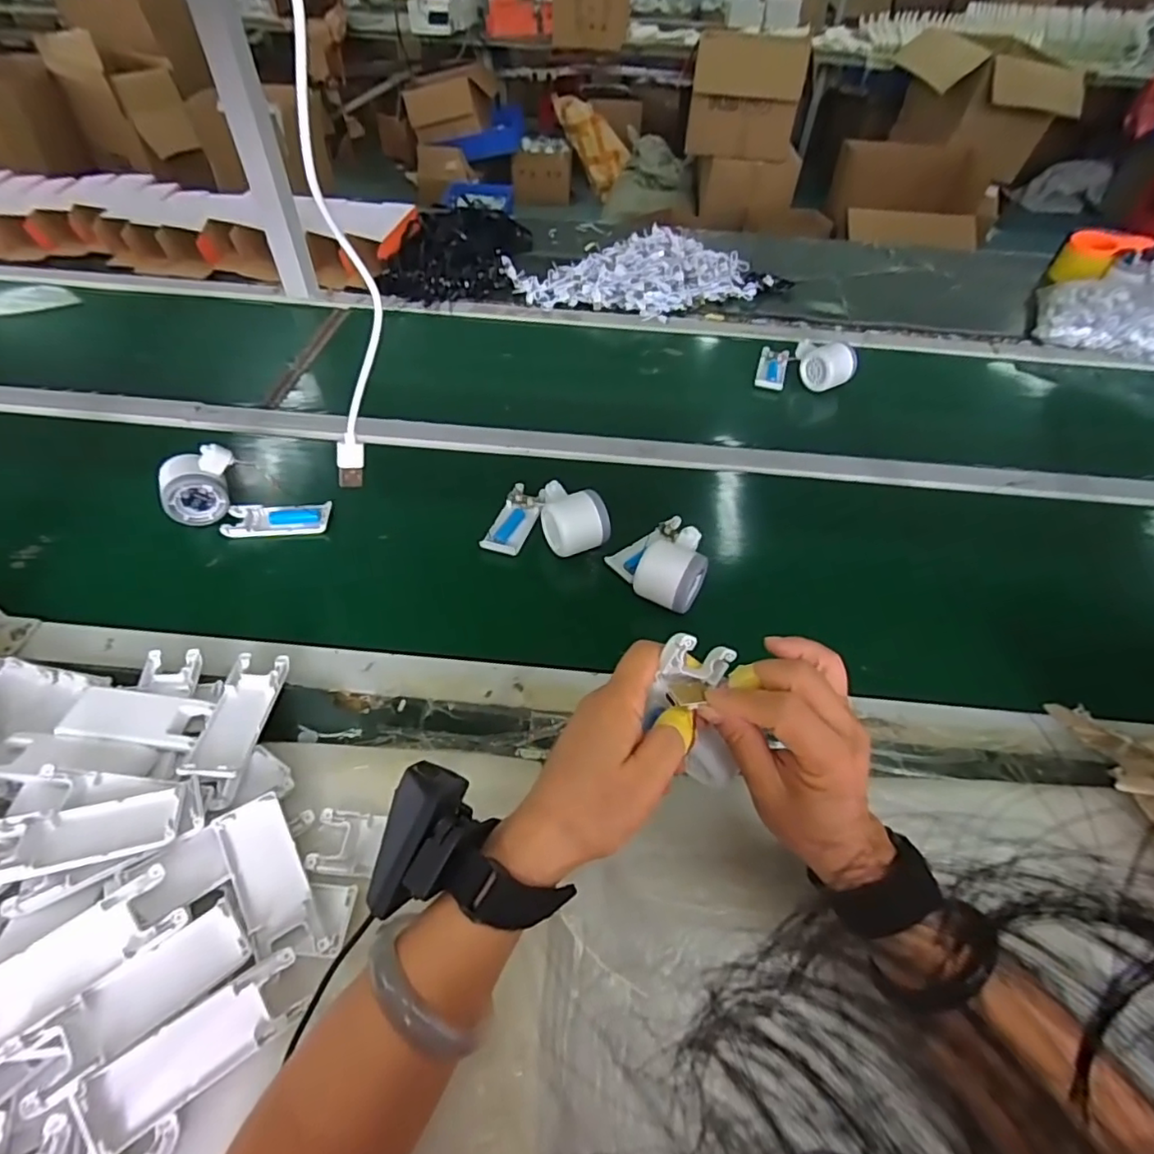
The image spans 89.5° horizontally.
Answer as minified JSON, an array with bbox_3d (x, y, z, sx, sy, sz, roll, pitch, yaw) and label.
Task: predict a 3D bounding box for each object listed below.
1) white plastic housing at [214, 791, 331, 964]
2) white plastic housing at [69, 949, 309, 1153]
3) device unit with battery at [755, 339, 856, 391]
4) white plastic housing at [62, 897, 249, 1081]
[{"bbox_3d":[-0.194,0.191,0.367,0.038,0.019,0.101,-25,55,-22],"label":"white plastic housing"},{"bbox_3d":[-0.203,0.253,0.315,0.101,0.012,0.041,-30,83,-28],"label":"white plastic housing"},{"bbox_3d":[0.332,-0.312,0.838,0.130,0.056,0.092,16,51,11],"label":"device unit with battery"},{"bbox_3d":[-0.233,0.227,0.328,0.082,0.019,0.037,-36,60,-28],"label":"white plastic housing"}]

